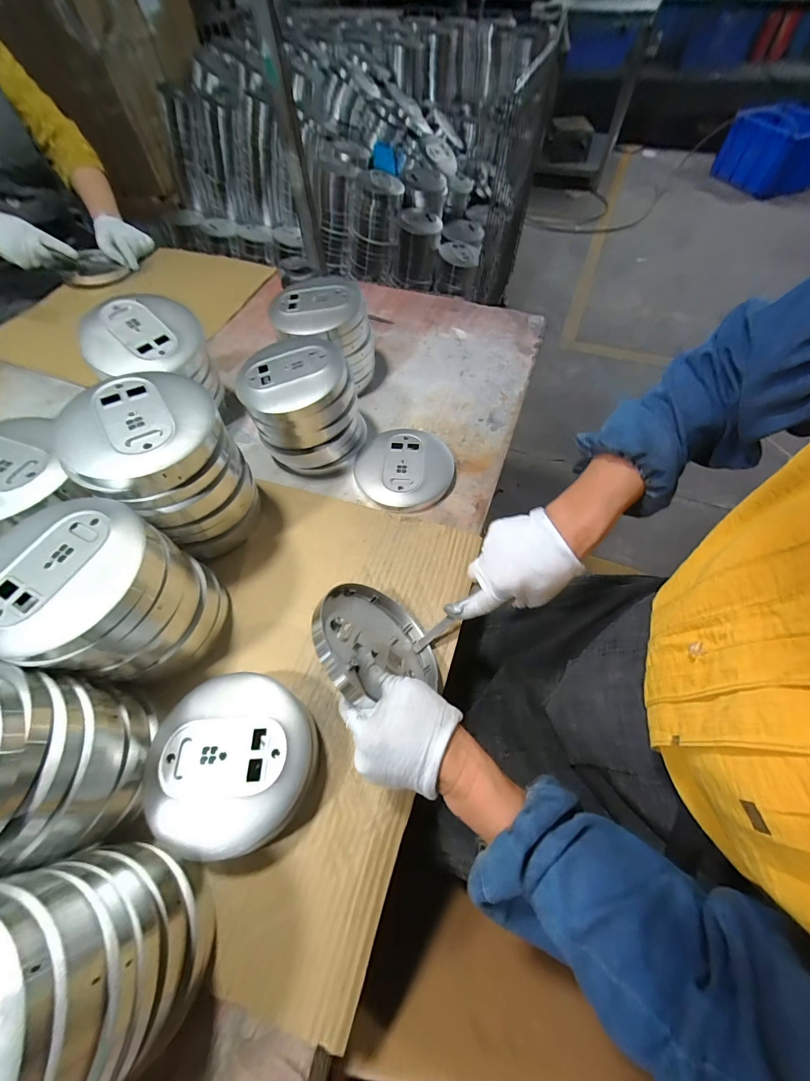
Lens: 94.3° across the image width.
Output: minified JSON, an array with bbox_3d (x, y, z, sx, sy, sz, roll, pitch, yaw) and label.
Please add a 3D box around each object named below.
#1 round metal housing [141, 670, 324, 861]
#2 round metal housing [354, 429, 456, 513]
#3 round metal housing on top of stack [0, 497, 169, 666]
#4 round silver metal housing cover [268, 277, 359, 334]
[{"bbox_3d":[-0.151,0.193,0.338,0.133,0.053,0.132,0,61,0],"label":"round metal housing"},{"bbox_3d":[0.000,-0.099,0.518,0.135,0.018,0.132,0,61,0],"label":"round metal housing"},{"bbox_3d":[-0.281,0.032,0.314,0.107,0.051,0.129,12,62,7],"label":"round metal housing on top of stack"},{"bbox_3d":[-0.127,-0.332,0.528,0.112,0.019,0.115,0,61,0],"label":"round silver metal housing cover"}]

